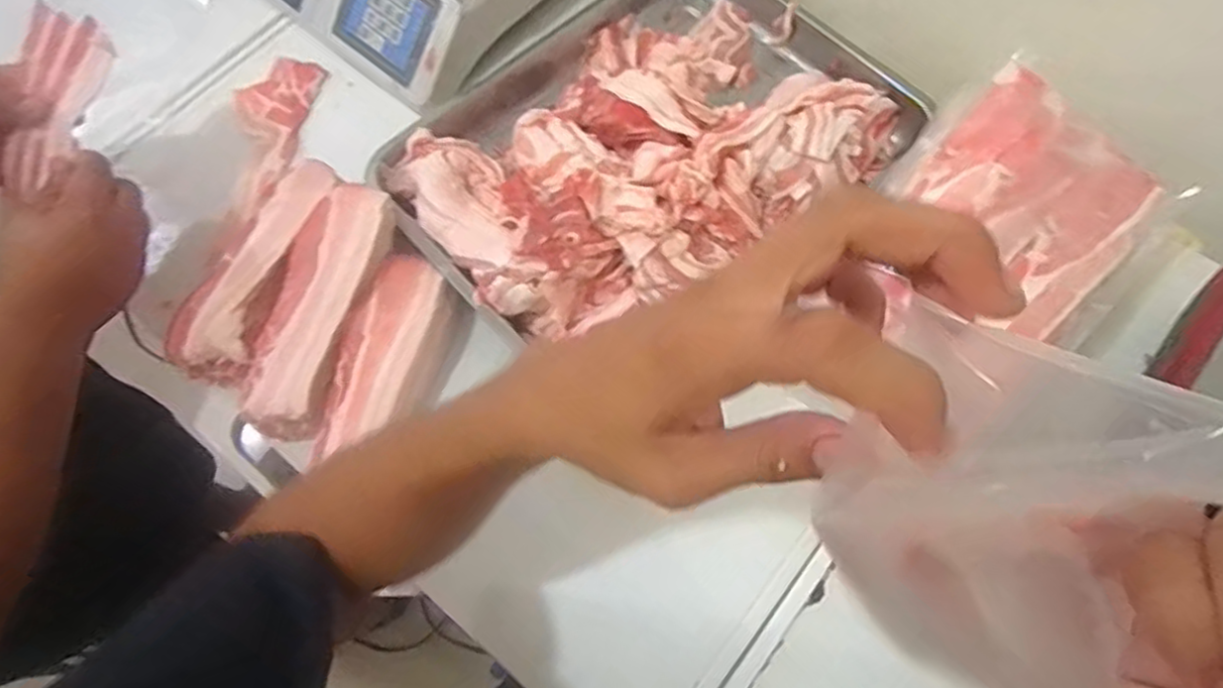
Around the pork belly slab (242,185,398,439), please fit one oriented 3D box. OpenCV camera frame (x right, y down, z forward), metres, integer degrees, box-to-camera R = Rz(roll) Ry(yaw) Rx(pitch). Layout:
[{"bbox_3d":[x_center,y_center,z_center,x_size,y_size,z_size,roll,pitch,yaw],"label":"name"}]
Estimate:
[{"bbox_3d":[-0.242,-0.032,0.566,0.070,0.043,0.210,15,67,7],"label":"pork belly slab"}]

